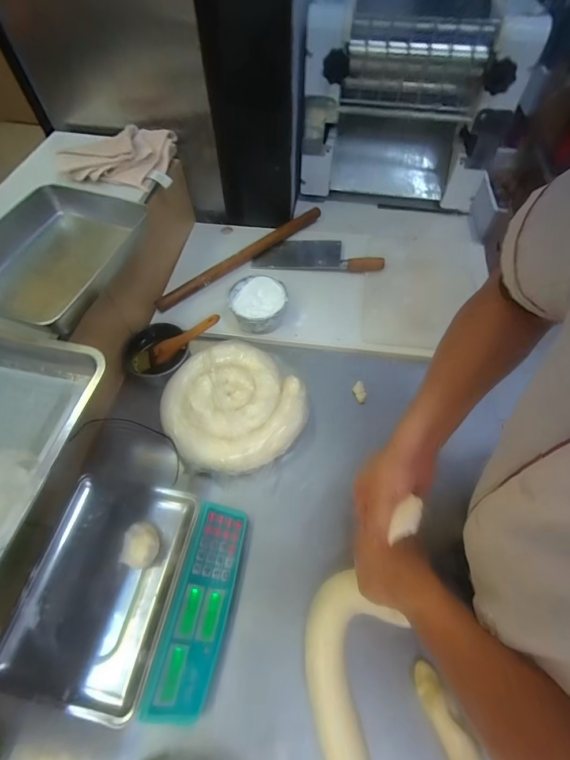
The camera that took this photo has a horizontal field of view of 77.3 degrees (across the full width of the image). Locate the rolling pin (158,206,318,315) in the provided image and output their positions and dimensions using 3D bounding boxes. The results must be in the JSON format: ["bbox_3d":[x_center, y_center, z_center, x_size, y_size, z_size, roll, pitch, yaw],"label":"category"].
[{"bbox_3d":[-0.105,-0.319,0.921,0.502,0.030,0.034,-38,67,-20],"label":"rolling pin"}]

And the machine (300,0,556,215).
[{"bbox_3d":[0.303,-0.716,0.918,0.471,0.370,0.277,12,61,7],"label":"machine"}]

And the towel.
[{"bbox_3d":[-0.368,-0.492,0.783,0.228,0.061,0.172,3,60,1],"label":"towel"}]

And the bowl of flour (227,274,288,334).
[{"bbox_3d":[-0.061,-0.171,0.828,0.126,0.067,0.127,0,60,0],"label":"bowl of flour"}]

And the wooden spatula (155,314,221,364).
[{"bbox_3d":[-0.213,-0.089,0.766,0.177,0.020,0.036,-28,60,16],"label":"wooden spatula"}]

